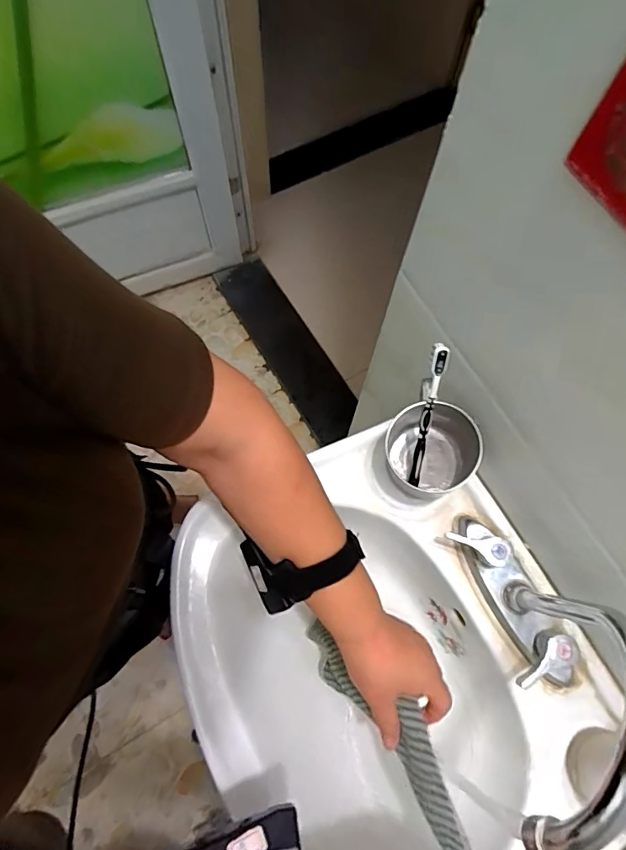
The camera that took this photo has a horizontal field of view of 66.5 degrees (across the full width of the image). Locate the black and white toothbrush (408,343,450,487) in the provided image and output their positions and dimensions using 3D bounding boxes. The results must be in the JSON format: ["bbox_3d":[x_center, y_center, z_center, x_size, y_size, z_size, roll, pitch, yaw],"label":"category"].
[{"bbox_3d":[0.116,-0.006,0.487,0.013,0.164,0.014,4,32,0],"label":"black and white toothbrush"}]

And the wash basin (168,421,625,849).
[{"bbox_3d":[0.082,0.263,0.526,0.386,0.152,0.470,-25,74,-9],"label":"wash basin"}]

